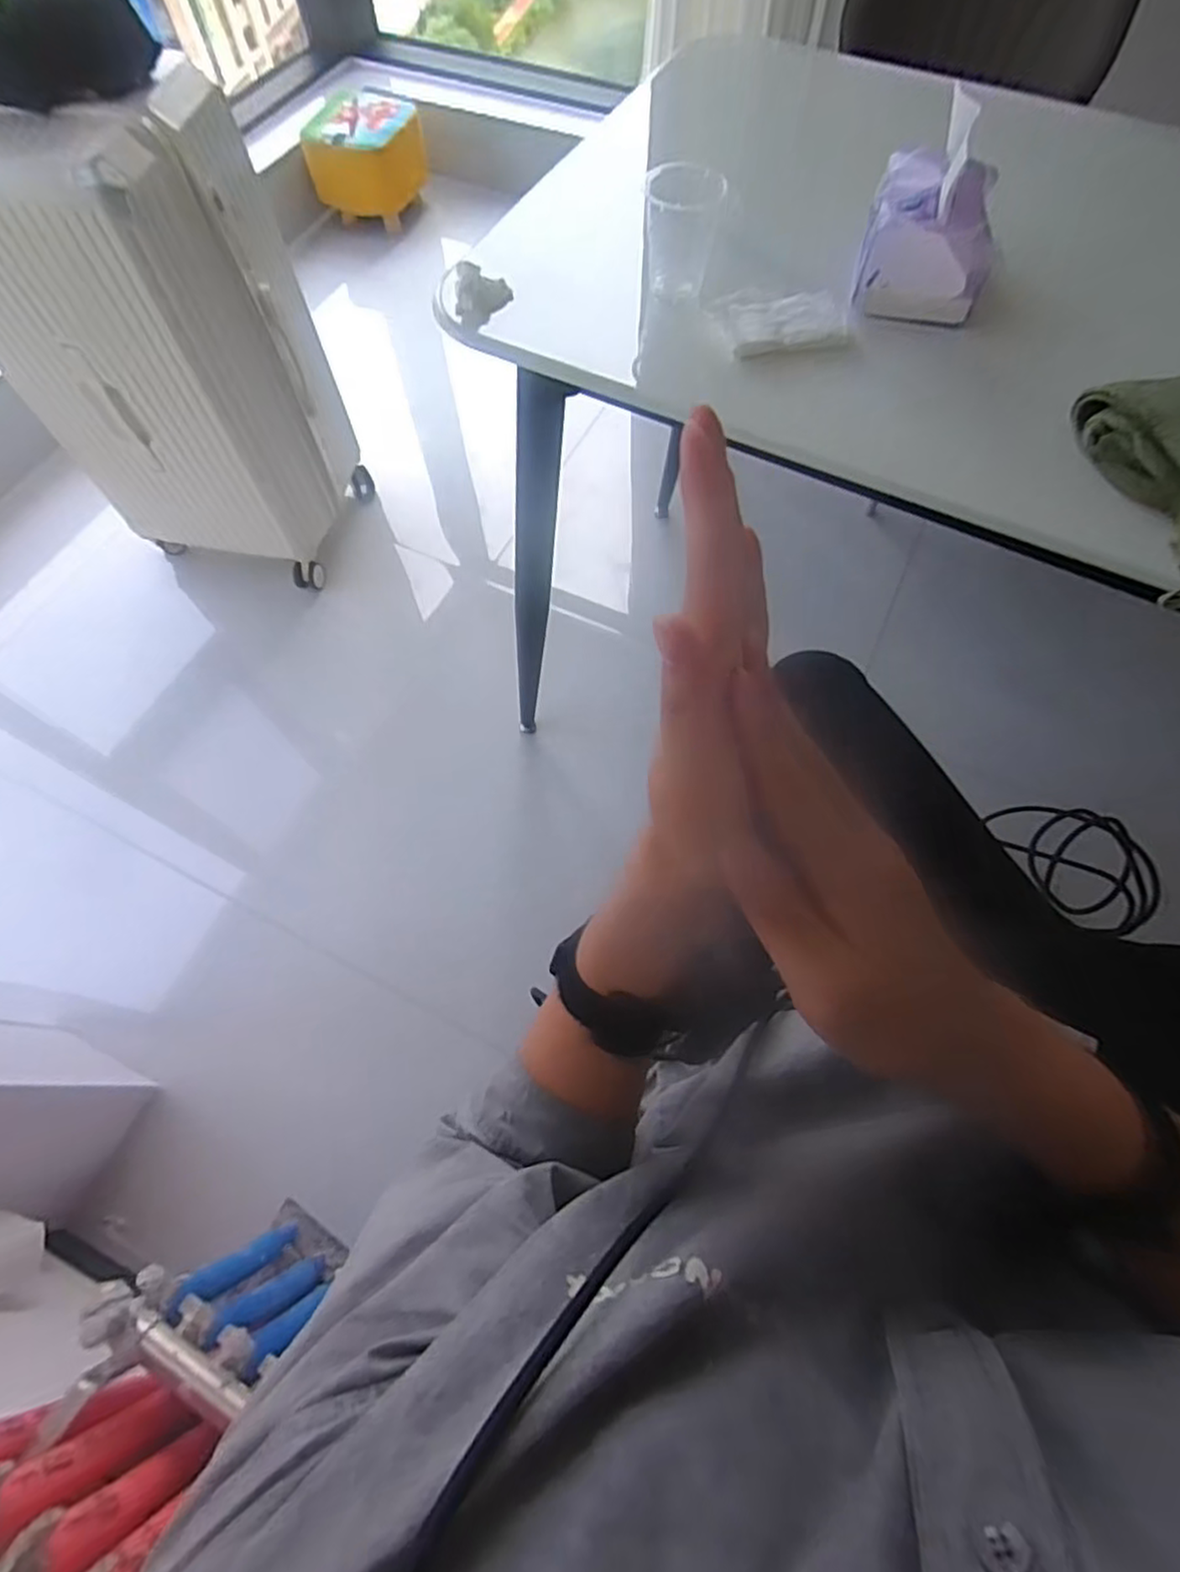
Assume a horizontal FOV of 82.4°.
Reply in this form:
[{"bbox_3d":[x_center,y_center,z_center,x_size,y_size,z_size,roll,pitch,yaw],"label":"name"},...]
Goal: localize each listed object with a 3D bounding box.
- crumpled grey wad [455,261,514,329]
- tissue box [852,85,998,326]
[{"bbox_3d":[-0.095,-0.443,0.610,0.046,0.034,0.041,2,66,1],"label":"crumpled grey wad"},{"bbox_3d":[0.295,-0.484,0.570,0.102,0.098,0.123,17,67,8],"label":"tissue box"}]

